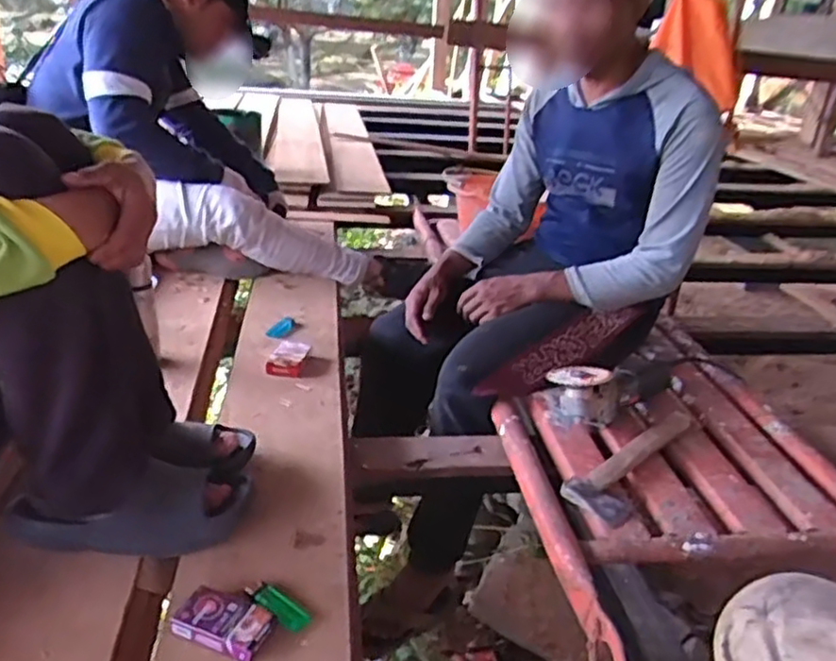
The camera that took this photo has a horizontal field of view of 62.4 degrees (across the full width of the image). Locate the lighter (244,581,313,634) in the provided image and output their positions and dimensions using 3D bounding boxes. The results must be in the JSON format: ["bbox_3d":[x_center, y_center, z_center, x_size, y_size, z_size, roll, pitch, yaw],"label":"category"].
[{"bbox_3d":[-0.151,0.294,0.739,0.085,0.016,0.031,21,30,30],"label":"lighter"}]

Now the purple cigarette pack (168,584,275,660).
[{"bbox_3d":[-0.197,0.295,0.705,0.095,0.026,0.062,14,27,19],"label":"purple cigarette pack"}]

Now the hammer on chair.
[{"bbox_3d":[0.337,0.193,1.029,0.304,0.029,0.083,-19,34,-40],"label":"hammer on chair"}]

